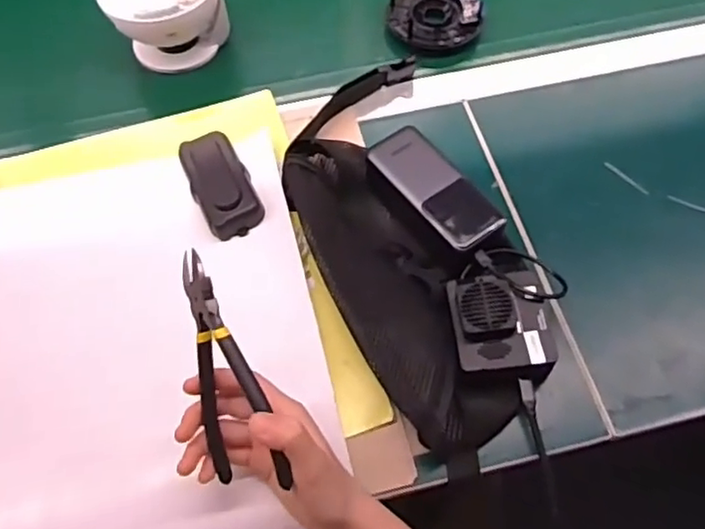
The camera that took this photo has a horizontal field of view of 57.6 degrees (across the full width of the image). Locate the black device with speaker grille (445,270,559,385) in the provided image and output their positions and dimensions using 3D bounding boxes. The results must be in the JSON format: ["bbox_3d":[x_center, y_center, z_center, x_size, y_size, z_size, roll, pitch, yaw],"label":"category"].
[{"bbox_3d":[0.119,0.047,0.498,0.085,0.045,0.081,-3,61,-1],"label":"black device with speaker grille"}]

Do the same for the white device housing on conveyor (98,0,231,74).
[{"bbox_3d":[-0.191,-0.270,0.653,0.115,0.105,0.102,-20,63,-10],"label":"white device housing on conveyor"}]

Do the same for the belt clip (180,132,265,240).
[{"bbox_3d":[-0.121,-0.076,0.588,0.052,0.029,0.101,-23,63,-11],"label":"belt clip"}]

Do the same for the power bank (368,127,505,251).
[{"bbox_3d":[0.067,-0.063,0.539,0.056,0.020,0.130,-34,66,-17],"label":"power bank"}]

